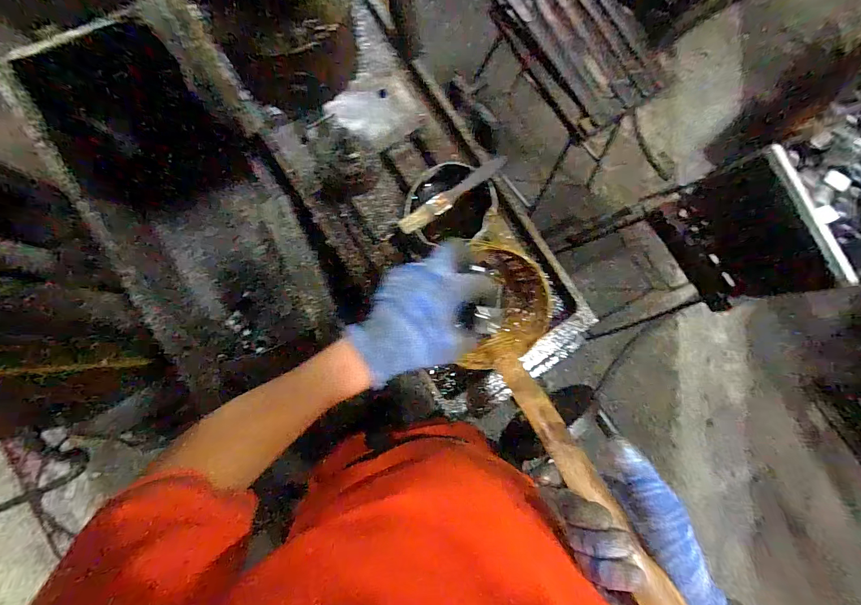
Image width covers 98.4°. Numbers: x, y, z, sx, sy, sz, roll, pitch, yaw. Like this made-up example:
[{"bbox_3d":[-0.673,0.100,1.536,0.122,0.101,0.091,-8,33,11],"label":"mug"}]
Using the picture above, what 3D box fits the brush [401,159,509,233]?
[{"bbox_3d":[0.029,-0.129,0.438,0.153,0.014,0.022,-37,87,-6],"label":"brush"}]

